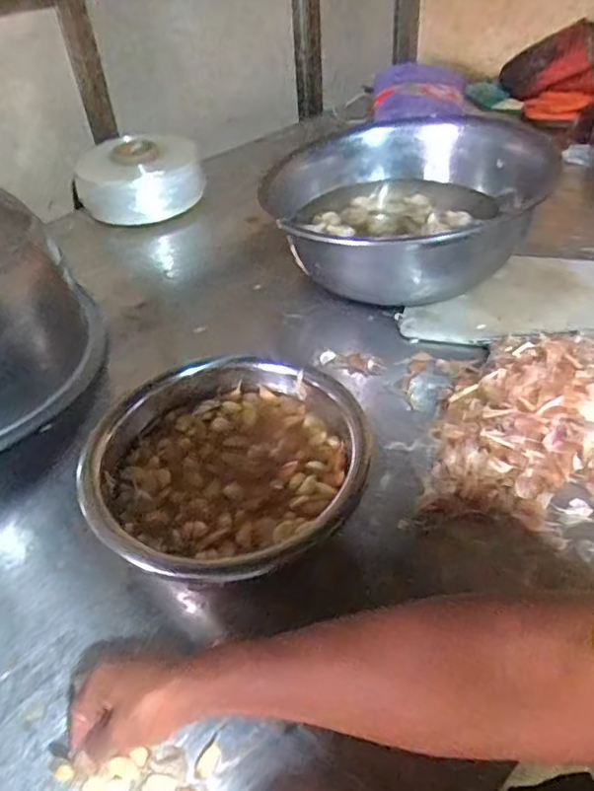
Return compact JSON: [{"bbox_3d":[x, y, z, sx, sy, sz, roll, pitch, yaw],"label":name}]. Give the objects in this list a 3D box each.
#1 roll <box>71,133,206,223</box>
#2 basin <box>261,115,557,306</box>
[{"bbox_3d":[-0.319,-0.445,1.196,0.211,0.124,0.192,-3,43,2],"label":"roll"},{"bbox_3d":[0.164,-0.299,0.978,0.421,0.171,0.475,17,47,22],"label":"basin"}]

